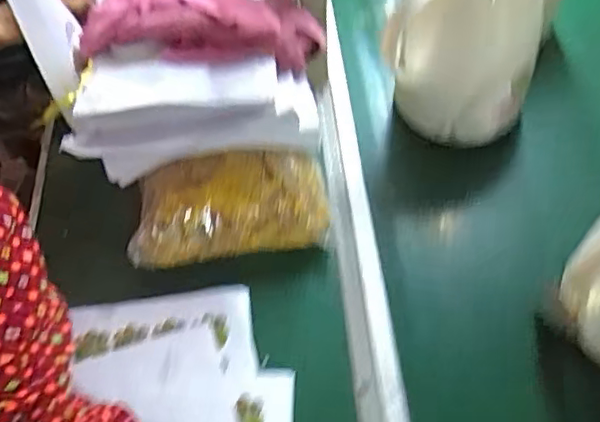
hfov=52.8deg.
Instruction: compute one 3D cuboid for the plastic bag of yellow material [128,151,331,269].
[{"bbox_3d":[-0.065,0.001,0.578,0.182,0.083,0.075,-8,56,-2],"label":"plastic bag of yellow material"}]

